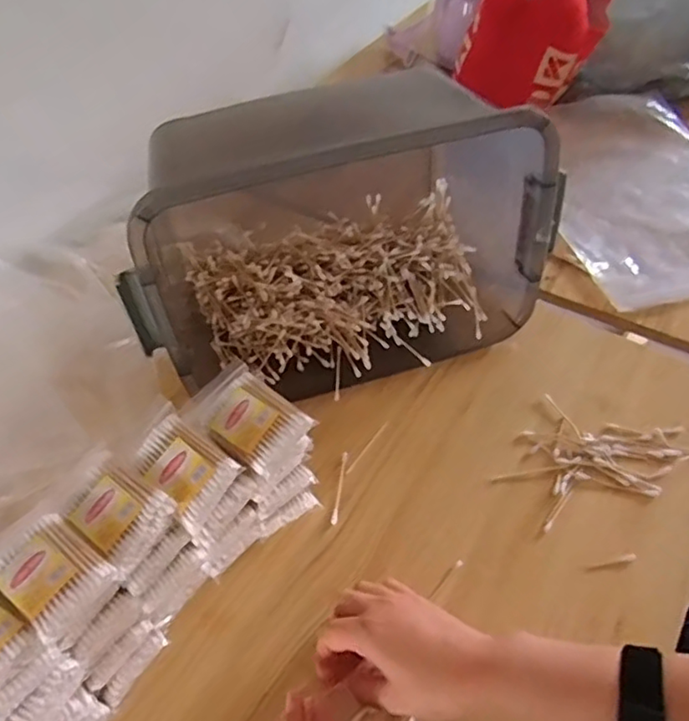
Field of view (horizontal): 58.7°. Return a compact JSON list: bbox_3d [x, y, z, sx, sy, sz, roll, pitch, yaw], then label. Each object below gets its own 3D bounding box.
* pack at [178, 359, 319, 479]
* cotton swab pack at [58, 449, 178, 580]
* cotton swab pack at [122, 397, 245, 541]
[{"bbox_3d":[-0.078,0.045,0.488,0.094,0.011,0.062,36,78,24],"label":"pack"},{"bbox_3d":[-0.165,0.105,0.443,0.088,0.016,0.057,34,60,28],"label":"cotton swab pack"},{"bbox_3d":[-0.124,0.078,0.461,0.086,0.015,0.056,36,76,22],"label":"cotton swab pack"}]

